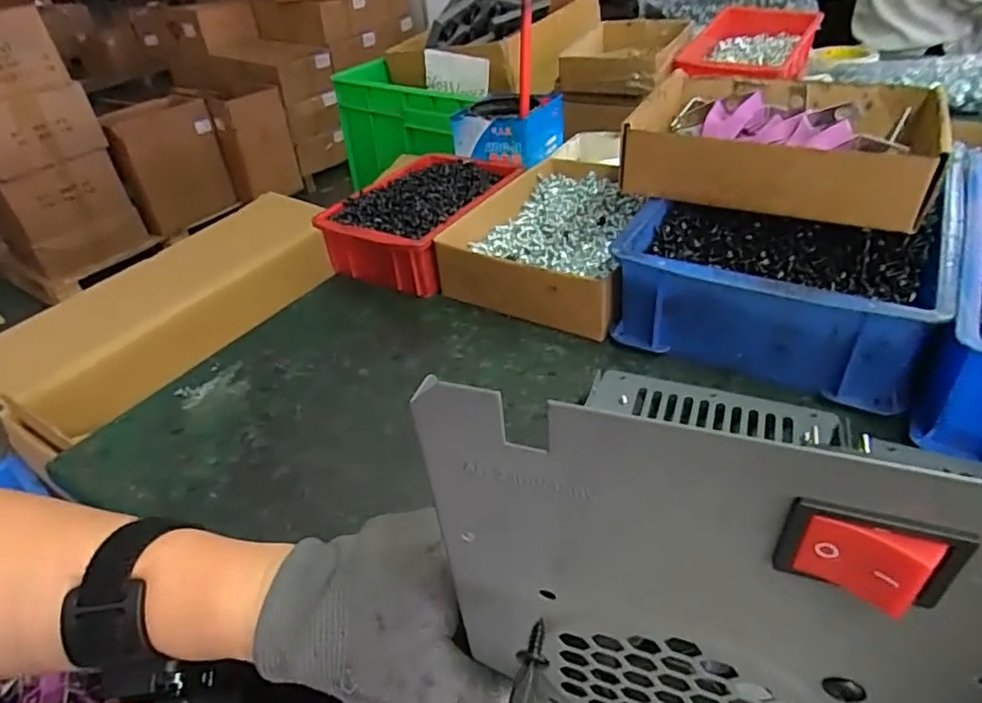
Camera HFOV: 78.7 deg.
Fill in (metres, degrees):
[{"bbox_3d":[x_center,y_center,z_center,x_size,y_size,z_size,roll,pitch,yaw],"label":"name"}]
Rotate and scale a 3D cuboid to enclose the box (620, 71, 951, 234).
[{"bbox_3d":[0.244,-0.181,0.507,0.212,0.054,0.202,15,42,24],"label":"box"}]

